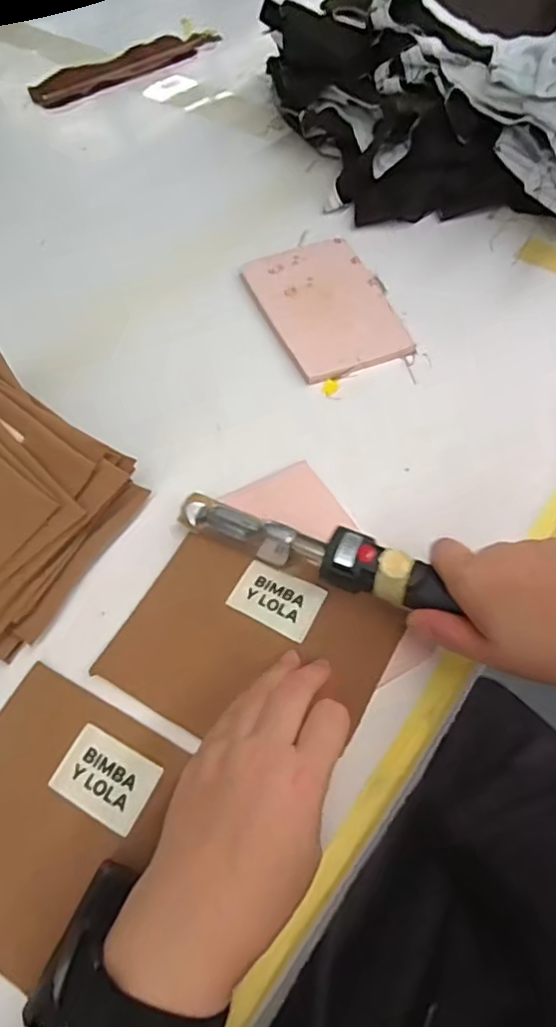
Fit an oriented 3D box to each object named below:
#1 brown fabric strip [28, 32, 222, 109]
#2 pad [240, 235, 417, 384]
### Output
[{"bbox_3d":[-0.227,-0.687,0.890,0.318,0.014,0.099,-33,63,-17],"label":"brown fabric strip"},{"bbox_3d":[0.044,-0.204,0.559,0.113,0.007,0.185,-20,60,-9],"label":"pad"}]

